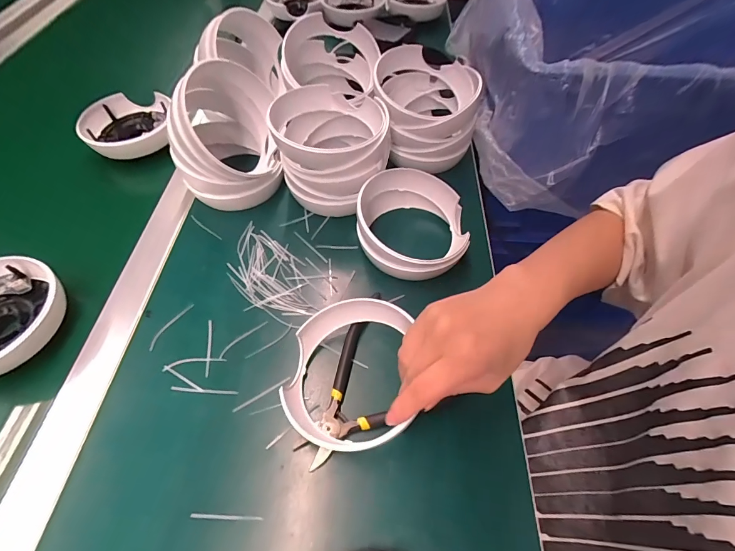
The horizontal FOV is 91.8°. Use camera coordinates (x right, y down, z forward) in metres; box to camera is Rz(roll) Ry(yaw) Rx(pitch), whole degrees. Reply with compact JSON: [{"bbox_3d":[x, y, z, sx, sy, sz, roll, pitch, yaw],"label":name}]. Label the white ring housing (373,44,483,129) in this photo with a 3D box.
[{"bbox_3d":[0.067,-0.221,0.410,0.117,0.039,0.118,1,57,-1],"label":"white ring housing"}]

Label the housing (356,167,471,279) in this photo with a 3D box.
[{"bbox_3d":[0.045,-0.054,0.371,0.114,0.050,0.126,-1,57,1],"label":"housing"}]

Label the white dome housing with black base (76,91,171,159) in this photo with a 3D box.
[{"bbox_3d":[-0.318,-0.194,0.465,0.114,0.030,0.114,-8,57,-7],"label":"white dome housing with black base"}]

